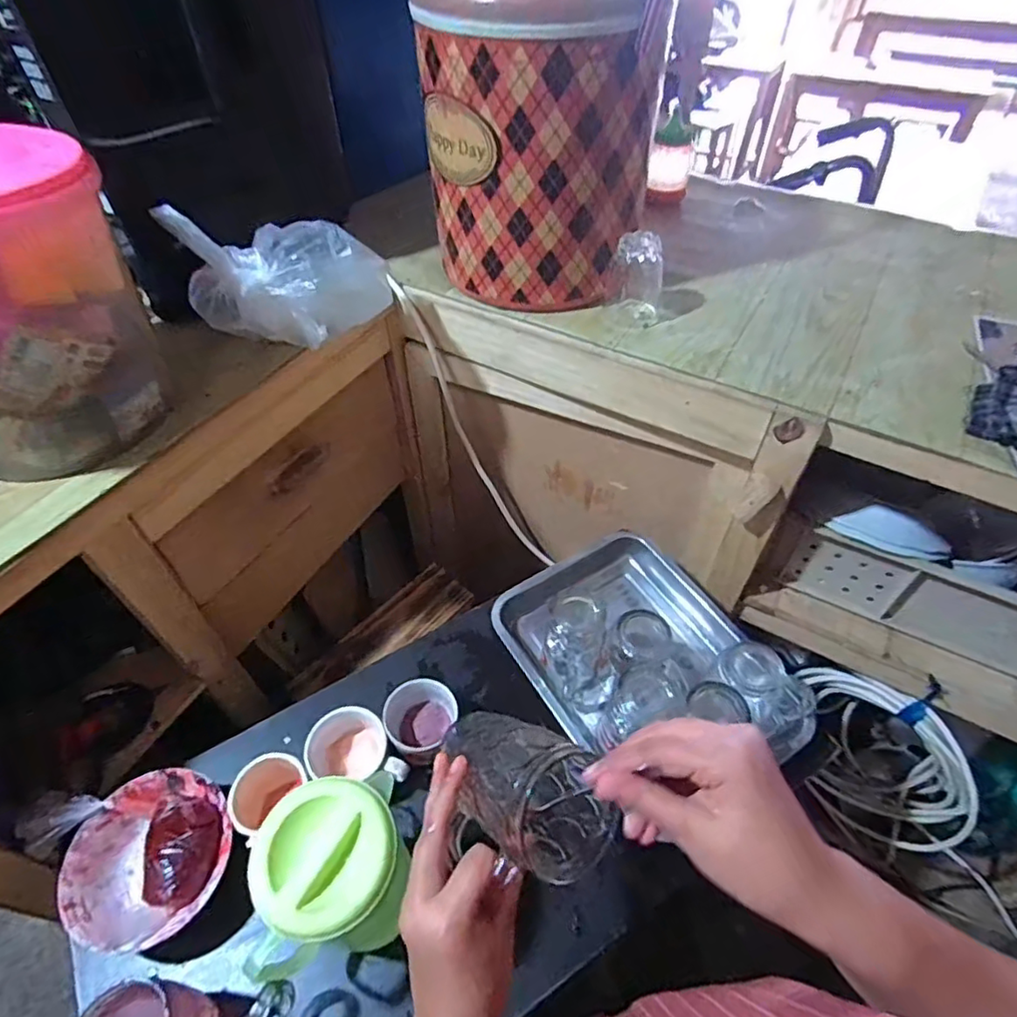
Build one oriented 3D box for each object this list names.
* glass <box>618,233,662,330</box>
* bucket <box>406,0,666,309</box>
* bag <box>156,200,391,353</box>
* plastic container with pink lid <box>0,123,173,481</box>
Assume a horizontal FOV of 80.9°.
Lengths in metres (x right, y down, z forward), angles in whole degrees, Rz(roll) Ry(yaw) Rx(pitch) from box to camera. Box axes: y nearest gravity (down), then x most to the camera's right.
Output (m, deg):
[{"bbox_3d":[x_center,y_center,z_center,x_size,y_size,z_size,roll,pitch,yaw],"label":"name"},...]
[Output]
[{"bbox_3d":[0.160,-0.282,0.731,0.062,0.091,0.061,10,52,10],"label":"glass"},{"bbox_3d":[0.035,-0.482,0.714,0.256,0.378,0.300,-1,51,0],"label":"bucket"},{"bbox_3d":[-0.242,-0.253,0.685,0.222,0.144,0.107,-20,53,-14],"label":"bag"},{"bbox_3d":[-0.466,-0.187,0.547,0.228,0.237,0.211,-25,55,-18],"label":"plastic container with pink lid"}]

